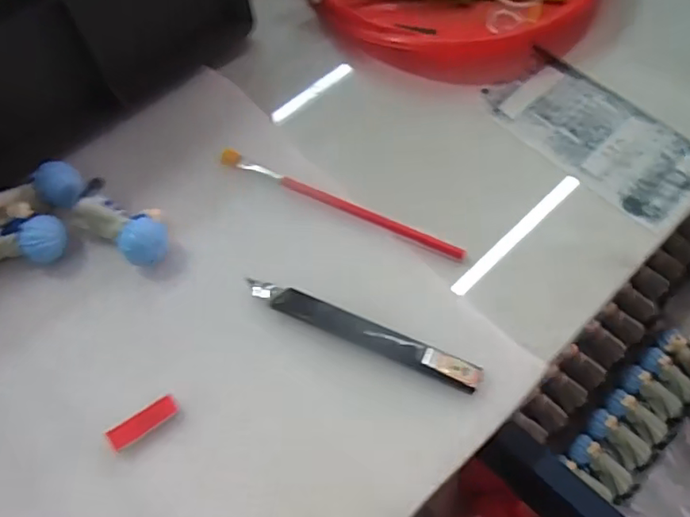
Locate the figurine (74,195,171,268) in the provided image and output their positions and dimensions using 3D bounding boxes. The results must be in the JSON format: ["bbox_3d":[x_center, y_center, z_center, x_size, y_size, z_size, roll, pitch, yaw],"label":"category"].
[{"bbox_3d":[-0.127,-0.020,0.337,0.059,0.024,0.035,31,68,17],"label":"figurine"}]

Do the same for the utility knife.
[{"bbox_3d":[0.007,0.040,0.311,0.138,0.006,0.016,22,66,13],"label":"utility knife"}]

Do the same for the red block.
[{"bbox_3d":[-0.104,0.085,0.293,0.036,0.006,0.012,-34,66,-14],"label":"red block"}]

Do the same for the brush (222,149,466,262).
[{"bbox_3d":[-0.005,-0.034,0.355,0.167,0.005,0.011,24,66,14],"label":"brush"}]

